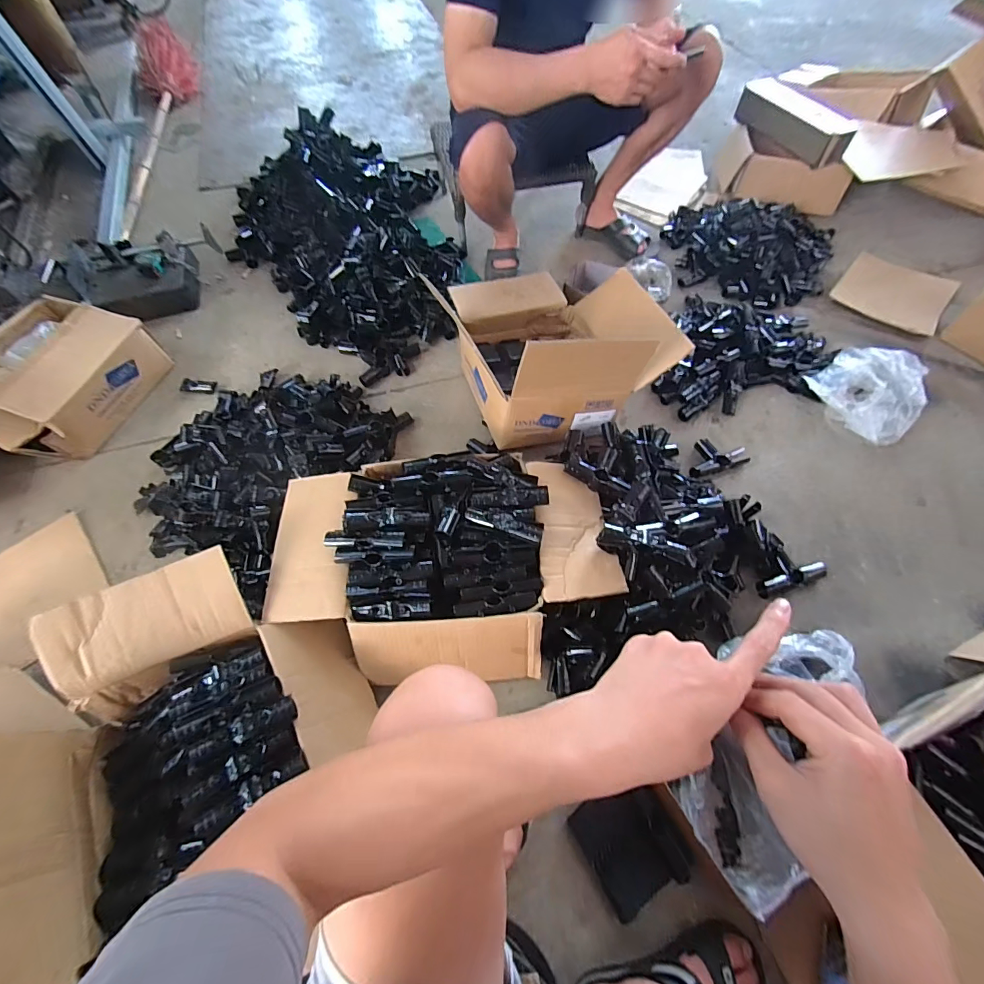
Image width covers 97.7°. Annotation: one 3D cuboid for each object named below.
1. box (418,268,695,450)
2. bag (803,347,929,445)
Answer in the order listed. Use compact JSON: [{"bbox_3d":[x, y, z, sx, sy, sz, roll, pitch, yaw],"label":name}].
[{"bbox_3d":[0.138,-0.364,0.943,0.415,0.253,0.436,-14,62,-8],"label":"box"},{"bbox_3d":[0.884,-0.240,0.993,0.233,0.070,0.220,-32,65,-16],"label":"bag"}]

